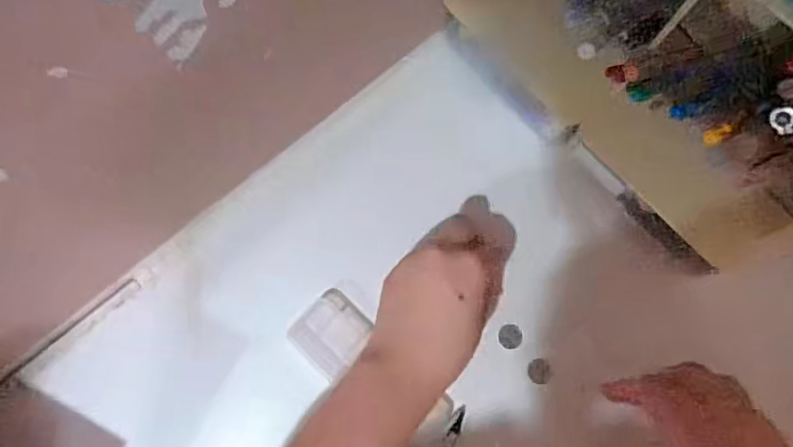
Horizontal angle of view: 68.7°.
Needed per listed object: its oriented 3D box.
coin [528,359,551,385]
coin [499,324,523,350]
[{"bbox_3d":[0.111,0.115,0.450,0.018,0.004,0.019,1,76,0],"label":"coin"},{"bbox_3d":[0.090,0.089,0.457,0.019,0.004,0.019,0,76,-1],"label":"coin"}]

